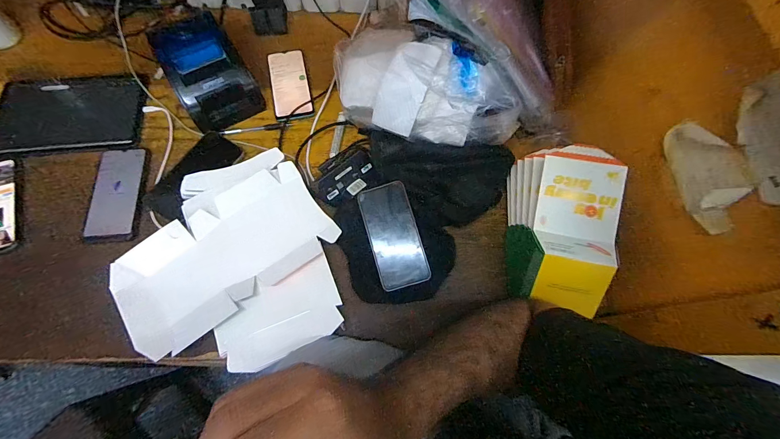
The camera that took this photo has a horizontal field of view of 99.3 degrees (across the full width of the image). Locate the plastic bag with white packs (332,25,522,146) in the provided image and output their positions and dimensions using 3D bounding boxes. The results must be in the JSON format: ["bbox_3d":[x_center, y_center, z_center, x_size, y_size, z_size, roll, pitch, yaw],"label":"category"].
[{"bbox_3d":[0.048,-0.203,0.531,0.292,0.111,0.162,21,69,5],"label":"plastic bag with white packs"}]

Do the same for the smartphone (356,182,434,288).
[{"bbox_3d":[0.006,0.024,0.518,0.077,0.007,0.161,-17,79,2],"label":"smartphone"}]

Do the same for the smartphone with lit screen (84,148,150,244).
[{"bbox_3d":[-0.456,-0.041,0.551,0.077,0.013,0.169,-2,66,-15],"label":"smartphone with lit screen"}]

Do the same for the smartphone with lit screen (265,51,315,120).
[{"bbox_3d":[-0.198,-0.268,0.656,0.074,0.011,0.166,-12,70,-8],"label":"smartphone with lit screen"}]

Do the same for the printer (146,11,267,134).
[{"bbox_3d":[-0.321,-0.254,0.587,0.127,0.106,0.147,-34,74,-15],"label":"printer"}]

